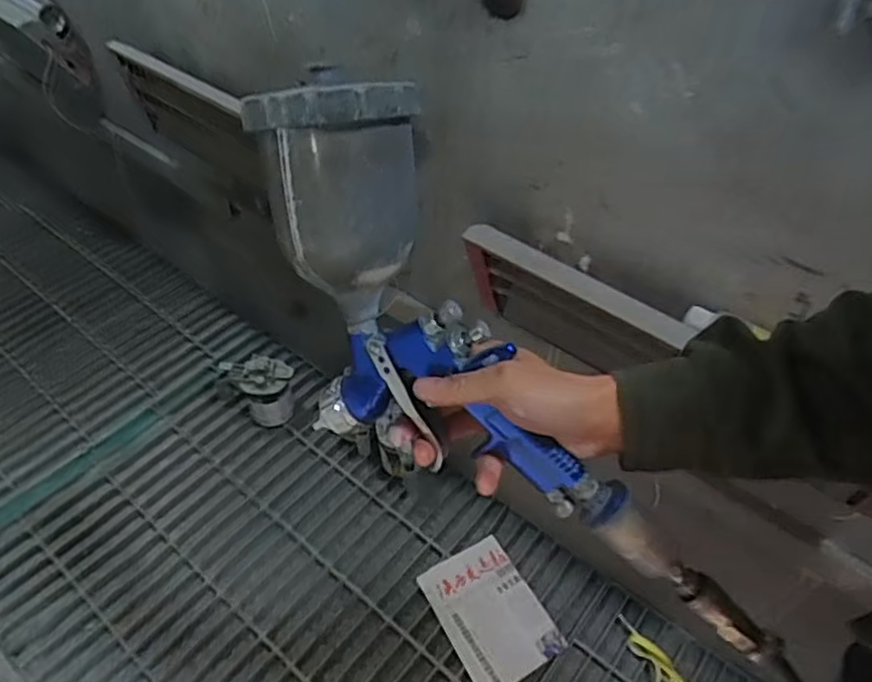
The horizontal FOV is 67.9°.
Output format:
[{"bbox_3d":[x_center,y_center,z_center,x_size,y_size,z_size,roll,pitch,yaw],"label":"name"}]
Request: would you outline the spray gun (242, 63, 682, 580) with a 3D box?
[{"bbox_3d":[0.004,0.013,0.426,0.109,0.142,0.382,-44,107,-31],"label":"spray gun"}]

